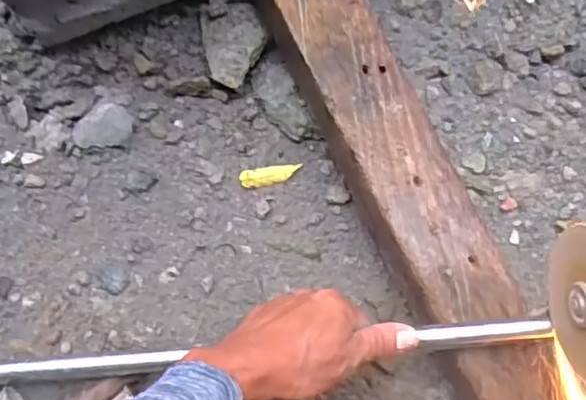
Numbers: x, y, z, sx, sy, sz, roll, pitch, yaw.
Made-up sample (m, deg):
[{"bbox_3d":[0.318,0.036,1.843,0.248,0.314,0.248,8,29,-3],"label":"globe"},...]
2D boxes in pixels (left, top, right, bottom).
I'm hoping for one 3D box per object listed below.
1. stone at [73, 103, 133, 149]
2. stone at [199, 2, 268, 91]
[{"bbox_3d":[-0.170,-0.067,0.538,0.051,0.017,0.037,-1,83,-6],"label":"stone"},{"bbox_3d":[-0.053,-0.143,0.563,0.055,0.016,0.074,-8,84,-7],"label":"stone"}]

